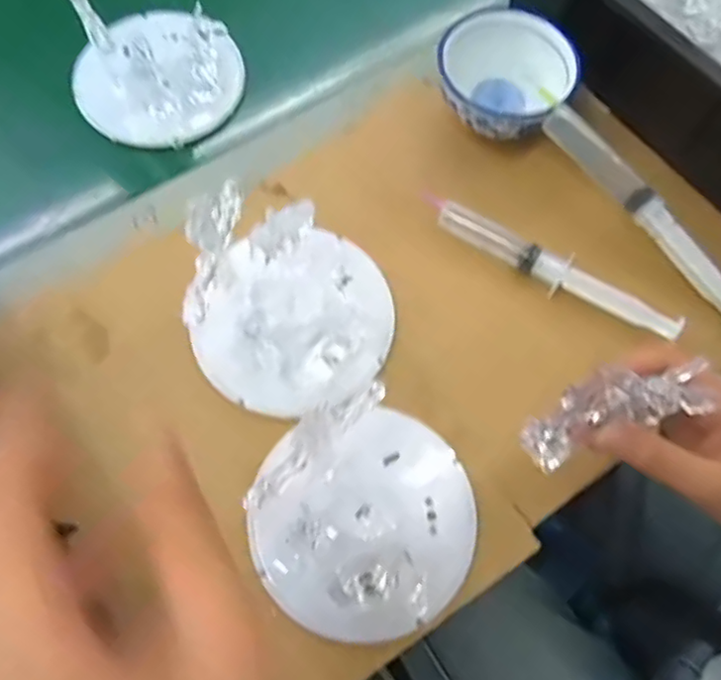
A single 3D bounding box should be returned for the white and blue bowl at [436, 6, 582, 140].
[{"bbox_3d":[0.101,-0.191,0.460,0.098,0.043,0.100,0,68,-1],"label":"white and blue bowl"}]

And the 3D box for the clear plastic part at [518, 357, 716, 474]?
[{"bbox_3d":[0.114,0.032,0.290,0.085,0.026,0.028,-29,68,24],"label":"clear plastic part"}]

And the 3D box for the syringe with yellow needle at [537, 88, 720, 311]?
[{"bbox_3d":[0.191,-0.090,0.423,0.017,0.018,0.201,-41,87,-16],"label":"syringe with yellow needle"}]

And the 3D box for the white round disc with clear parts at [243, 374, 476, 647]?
[{"bbox_3d":[0.002,0.100,0.360,0.126,0.021,0.125,0,68,-1],"label":"white round disc with clear parts"}]

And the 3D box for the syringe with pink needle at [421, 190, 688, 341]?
[{"bbox_3d":[0.128,-0.049,0.425,0.183,0.015,0.025,28,70,9],"label":"syringe with pink needle"}]

